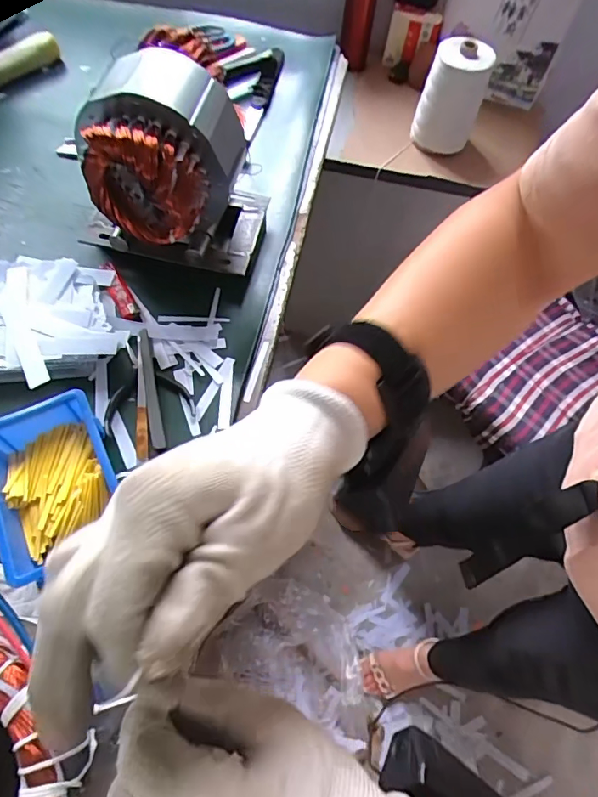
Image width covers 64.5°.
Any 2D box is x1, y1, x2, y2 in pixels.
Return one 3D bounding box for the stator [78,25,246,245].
[{"bbox_3d":[-0.129,-0.256,0.480,0.120,0.133,0.178,11,62,1],"label":"stator"}]

